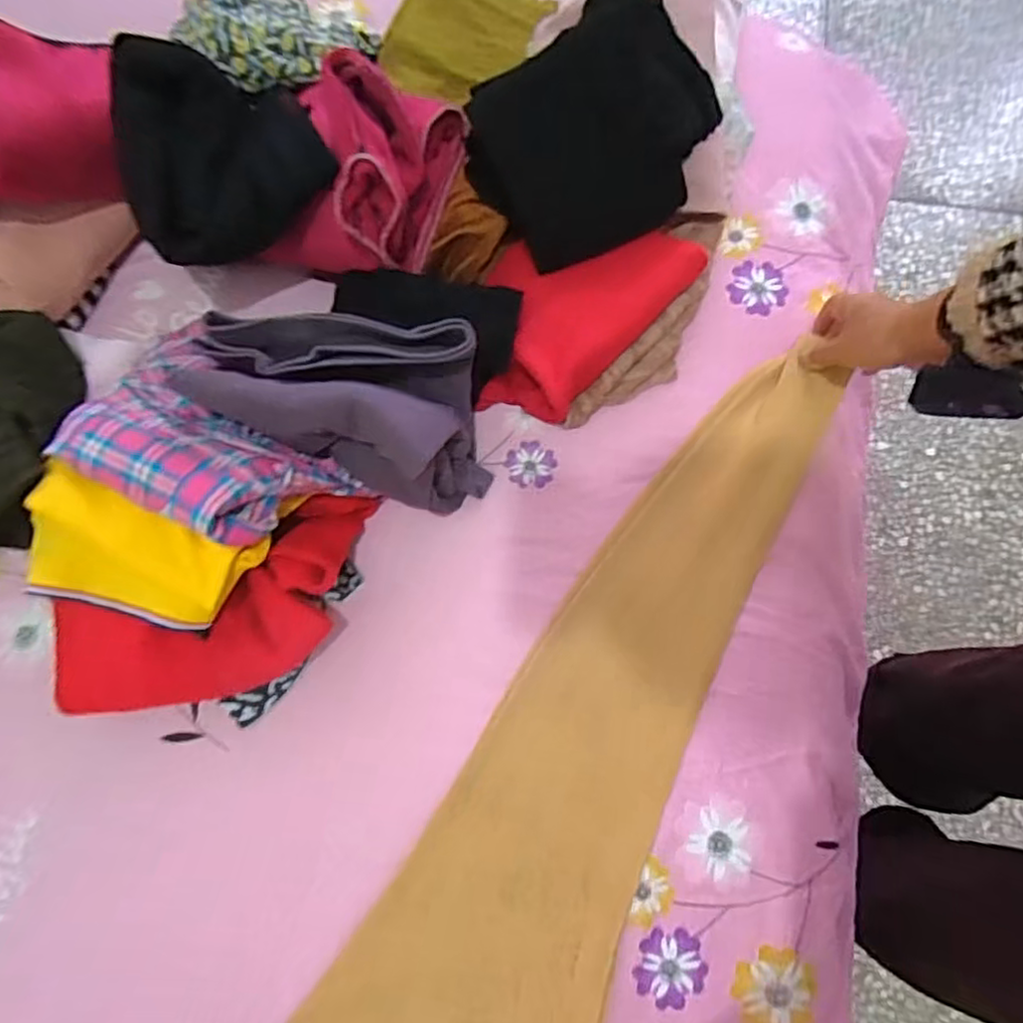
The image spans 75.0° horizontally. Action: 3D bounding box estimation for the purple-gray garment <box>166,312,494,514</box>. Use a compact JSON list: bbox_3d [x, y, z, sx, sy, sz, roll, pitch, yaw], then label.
[{"bbox_3d":[-0.137,-0.080,0.563,0.227,0.136,0.128,1,75,-1],"label":"purple-gray garment"}]

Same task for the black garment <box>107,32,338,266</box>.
[{"bbox_3d":[-0.238,-0.294,0.542,0.164,0.105,0.137,-21,77,-7],"label":"black garment"}]

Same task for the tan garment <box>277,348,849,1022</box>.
[{"bbox_3d":[0.034,0.235,0.526,0.223,0.049,0.860,34,75,7],"label":"tan garment"}]

